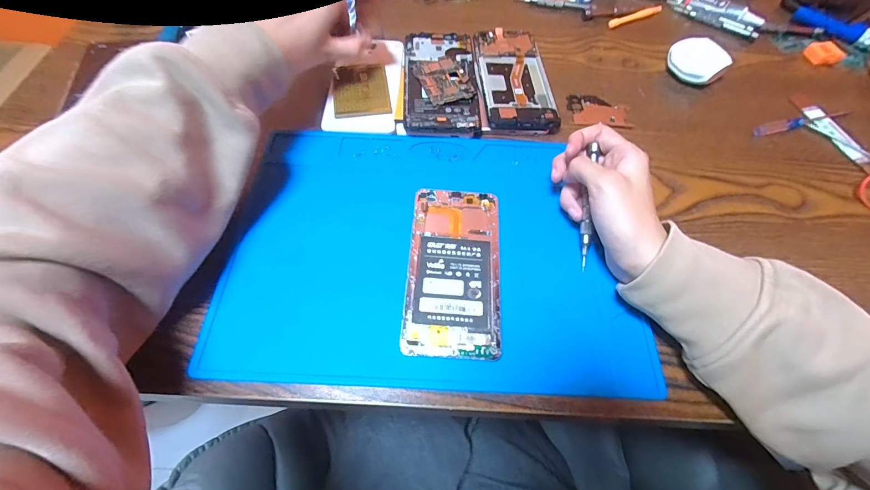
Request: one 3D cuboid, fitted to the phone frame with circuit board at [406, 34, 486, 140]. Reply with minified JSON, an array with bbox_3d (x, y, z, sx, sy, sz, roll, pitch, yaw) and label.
[{"bbox_3d":[0.006,-0.170,0.400,0.073,0.017,0.147,-2,60,-3],"label":"phone frame with circuit board"}]

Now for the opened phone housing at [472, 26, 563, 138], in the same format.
[{"bbox_3d":[0.083,-0.176,0.407,0.070,0.017,0.152,-3,61,-4],"label":"opened phone housing"}]

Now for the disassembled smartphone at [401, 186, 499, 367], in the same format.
[{"bbox_3d":[0.015,0.016,0.301,0.071,0.008,0.144,4,60,0],"label":"disassembled smartphone"}]

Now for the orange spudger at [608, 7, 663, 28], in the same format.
[{"bbox_3d":[0.255,-0.289,0.485,0.090,0.009,0.011,-24,64,-15],"label":"orange spudger"}]

